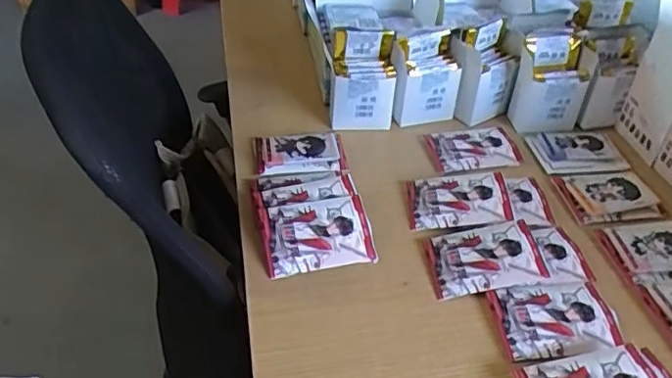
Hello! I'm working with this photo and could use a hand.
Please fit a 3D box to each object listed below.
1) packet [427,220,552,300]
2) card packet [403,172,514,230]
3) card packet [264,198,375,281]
[{"bbox_3d":[0.139,0.064,0.550,0.102,0.012,0.074,-11,44,2],"label":"packet"},{"bbox_3d":[0.128,0.011,0.614,0.103,0.013,0.075,-7,48,8],"label":"card packet"},{"bbox_3d":[-0.018,0.042,0.563,0.099,0.008,0.074,-8,61,-9],"label":"card packet"}]

